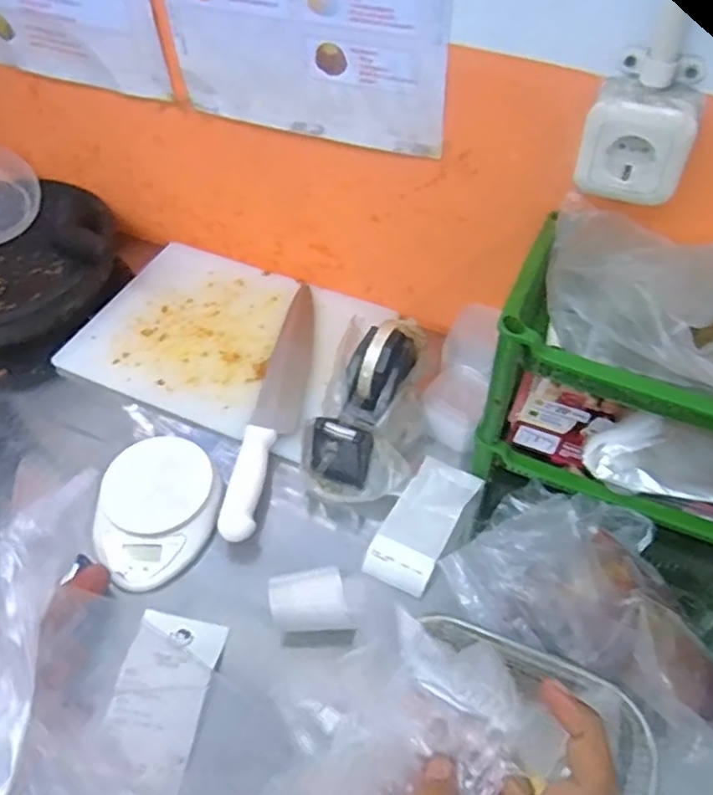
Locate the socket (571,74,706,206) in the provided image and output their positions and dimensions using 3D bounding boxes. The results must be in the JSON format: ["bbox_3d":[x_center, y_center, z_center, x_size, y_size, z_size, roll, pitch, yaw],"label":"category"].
[{"bbox_3d":[0.227,-0.208,0.543,0.081,0.080,0.050,18,53,15],"label":"socket"}]

